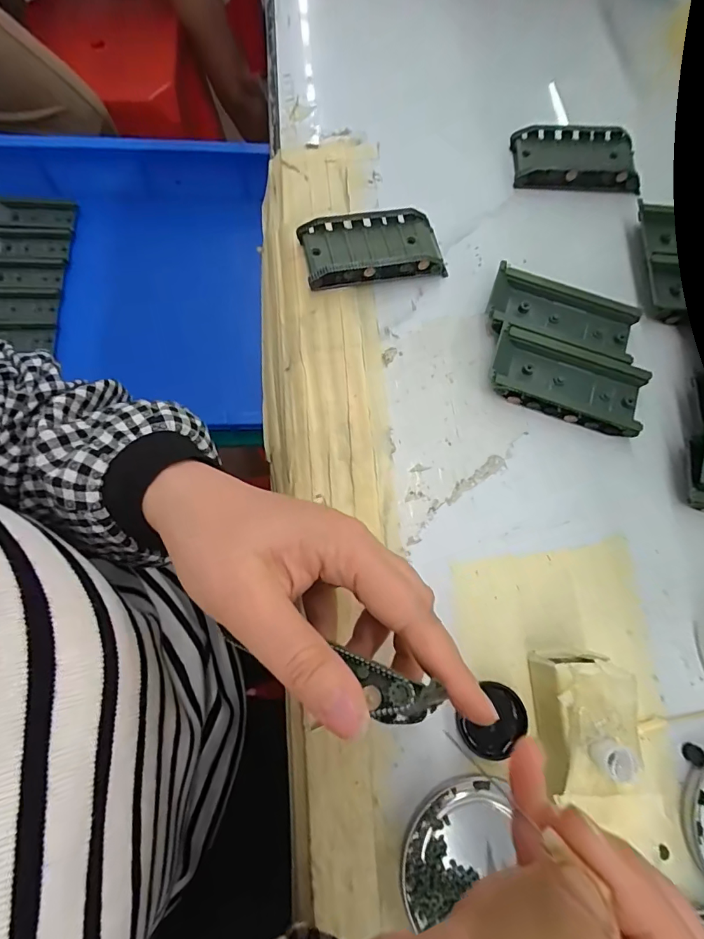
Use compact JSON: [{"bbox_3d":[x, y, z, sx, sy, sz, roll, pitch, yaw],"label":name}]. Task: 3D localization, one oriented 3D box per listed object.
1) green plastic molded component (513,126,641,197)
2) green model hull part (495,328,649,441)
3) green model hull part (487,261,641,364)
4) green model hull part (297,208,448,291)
[{"bbox_3d":[0.169,-0.232,0.332,0.093,0.015,0.048,3,74,-2],"label":"green plastic molded component"},{"bbox_3d":[0.137,-0.058,0.280,0.093,0.018,0.048,20,74,3],"label":"green model hull part"},{"bbox_3d":[0.137,-0.099,0.292,0.095,0.019,0.046,17,74,2],"label":"green model hull part"},{"bbox_3d":[0.014,-0.148,0.297,0.092,0.027,0.042,-11,75,-6],"label":"green model hull part"}]

